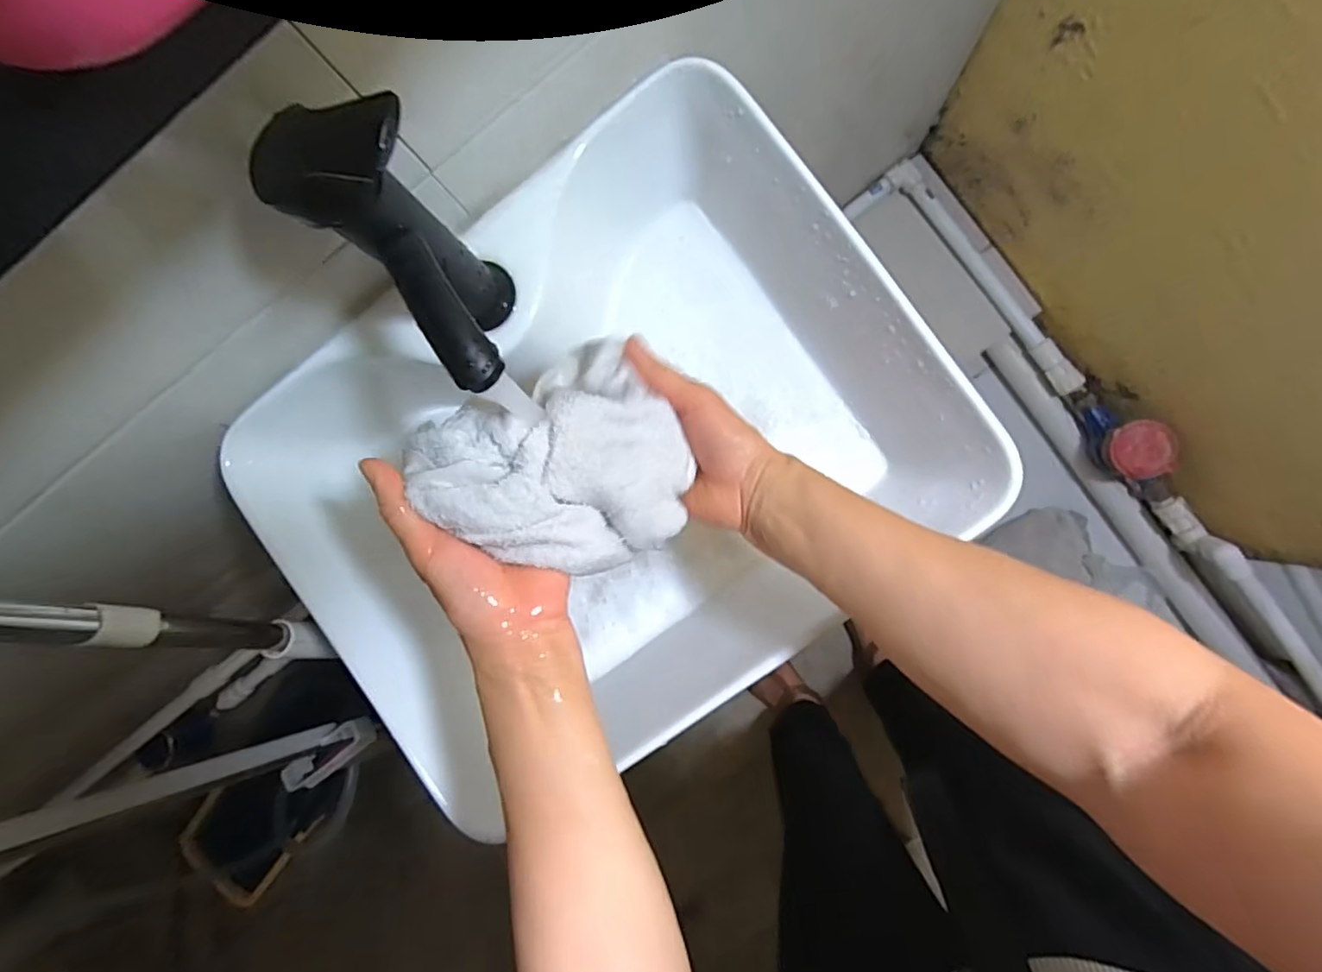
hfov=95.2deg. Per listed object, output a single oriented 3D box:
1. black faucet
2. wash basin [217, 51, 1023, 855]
[{"bbox_3d":[-0.126,-0.114,0.333,0.048,0.168,0.145,-22,88,7],"label":"black faucet"},{"bbox_3d":[-0.042,-0.014,0.472,0.466,0.121,0.359,-37,86,6],"label":"wash basin"}]

